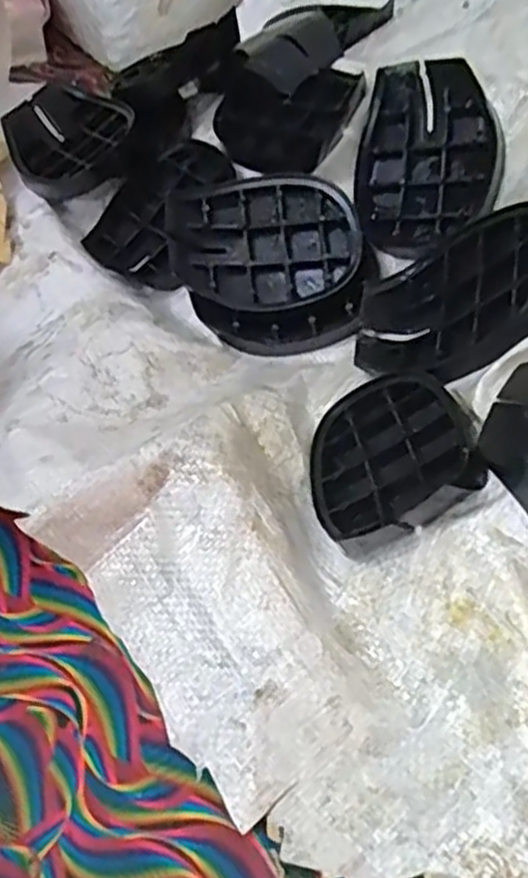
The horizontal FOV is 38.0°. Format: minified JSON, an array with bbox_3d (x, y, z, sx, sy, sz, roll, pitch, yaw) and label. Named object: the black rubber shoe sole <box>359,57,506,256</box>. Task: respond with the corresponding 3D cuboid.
[{"bbox_3d":[0.100,-0.172,0.473,0.087,0.020,0.123,4,78,26],"label":"black rubber shoe sole"}]

